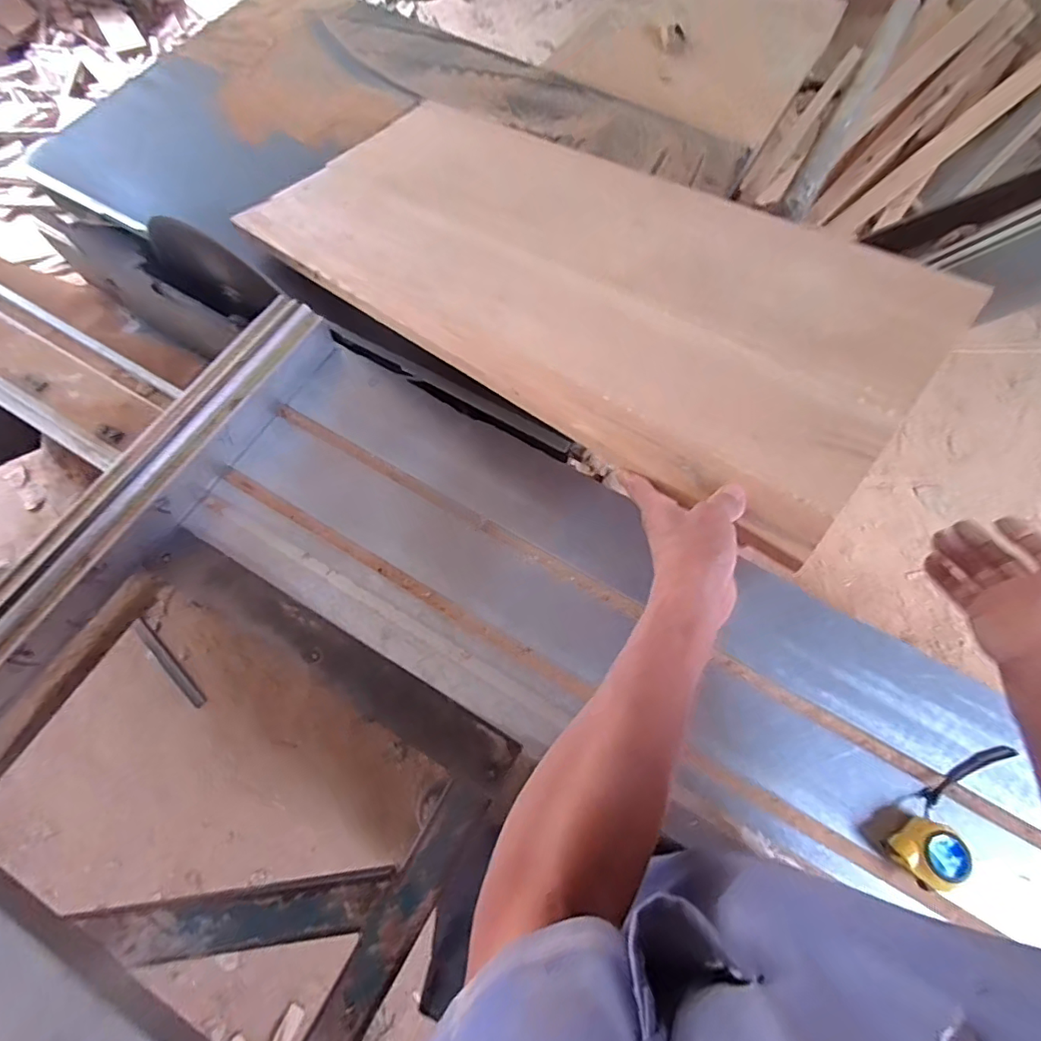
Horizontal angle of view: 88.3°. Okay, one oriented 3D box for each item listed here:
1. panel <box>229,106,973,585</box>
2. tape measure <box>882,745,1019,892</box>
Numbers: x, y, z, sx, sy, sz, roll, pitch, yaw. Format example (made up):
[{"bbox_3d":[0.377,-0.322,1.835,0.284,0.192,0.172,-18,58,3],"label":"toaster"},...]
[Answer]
[{"bbox_3d":[0.050,-0.330,0.649,0.827,0.020,0.411,37,71,24],"label":"panel"},{"bbox_3d":[0.426,0.284,0.521,0.163,0.044,0.059,-38,73,-15],"label":"tape measure"}]

